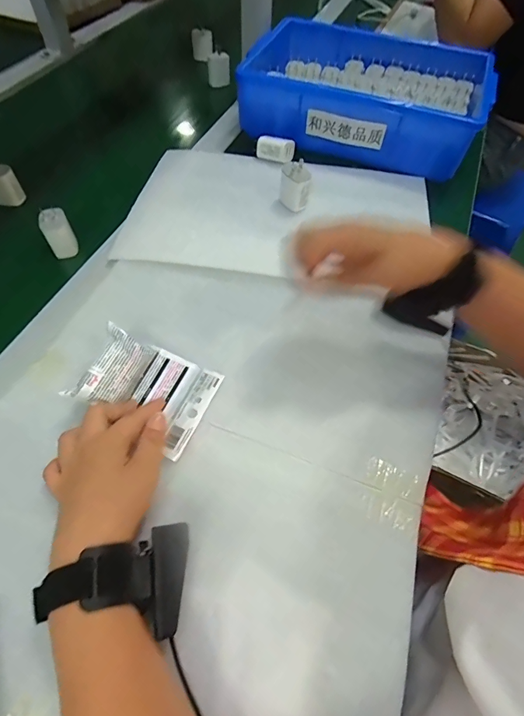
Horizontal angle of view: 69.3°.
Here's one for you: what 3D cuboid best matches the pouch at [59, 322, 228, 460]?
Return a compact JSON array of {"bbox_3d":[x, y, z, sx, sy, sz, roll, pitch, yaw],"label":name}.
[{"bbox_3d":[-0.107,0.026,0.364,0.110,0.042,0.091,22,61,10],"label":"pouch"}]

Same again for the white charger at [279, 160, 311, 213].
[{"bbox_3d":[0.045,-0.241,0.523,0.025,0.056,0.041,-31,66,-19],"label":"white charger"}]

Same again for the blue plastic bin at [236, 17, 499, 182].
[{"bbox_3d":[0.168,-0.445,0.635,0.378,0.089,0.239,18,61,7],"label":"blue plastic bin"}]

